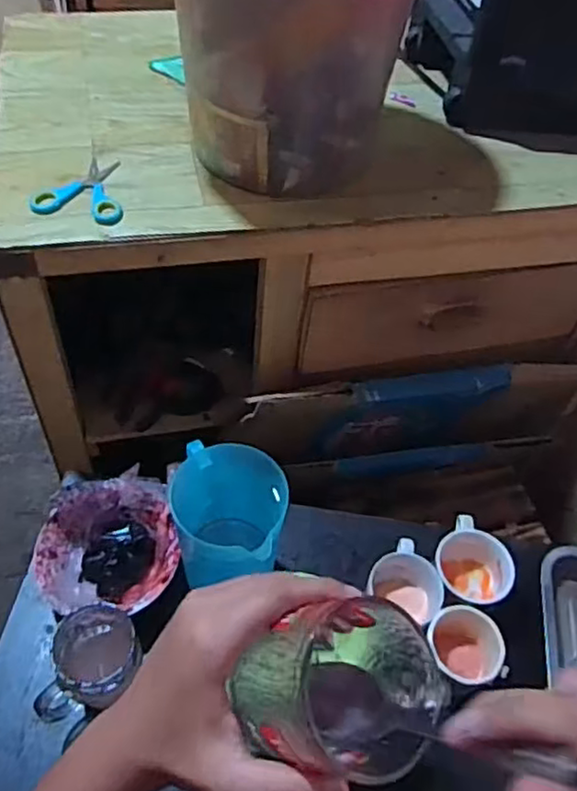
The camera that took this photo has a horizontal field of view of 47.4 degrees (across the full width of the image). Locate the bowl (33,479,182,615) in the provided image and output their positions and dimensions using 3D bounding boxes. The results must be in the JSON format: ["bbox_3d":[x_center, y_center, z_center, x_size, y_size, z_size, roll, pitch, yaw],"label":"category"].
[{"bbox_3d":[-0.201,0.167,0.735,0.151,0.046,0.136,-4,53,-7],"label":"bowl"}]

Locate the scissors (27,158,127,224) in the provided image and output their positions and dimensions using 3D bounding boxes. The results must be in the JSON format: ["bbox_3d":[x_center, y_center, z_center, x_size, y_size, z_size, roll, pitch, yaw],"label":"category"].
[{"bbox_3d":[-0.217,-0.226,0.714,0.096,0.009,0.109,8,53,2],"label":"scissors"}]

